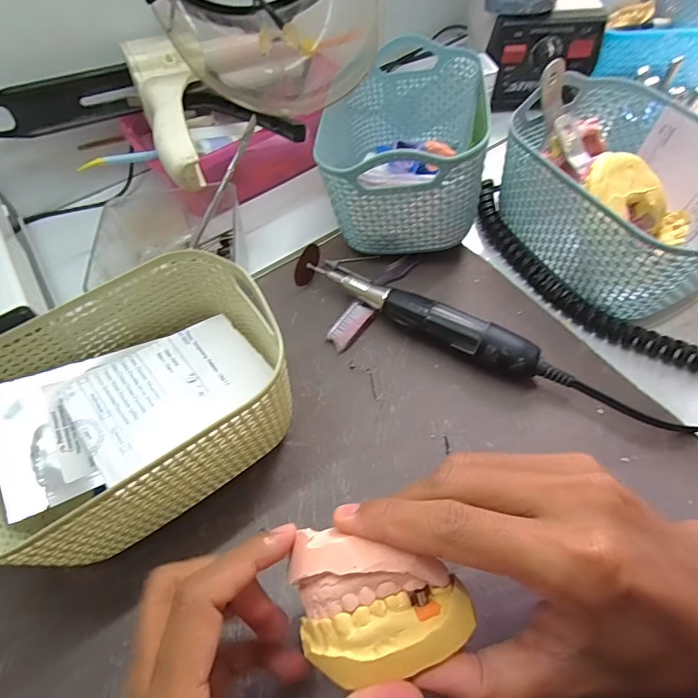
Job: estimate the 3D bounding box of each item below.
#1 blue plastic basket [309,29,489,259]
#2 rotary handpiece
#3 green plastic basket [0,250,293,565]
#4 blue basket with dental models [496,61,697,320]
[{"bbox_3d":[0.043,-0.166,0.349,0.109,0.094,0.174,4,59,6],"label":"blue plastic basket"},{"bbox_3d":[0.043,-0.029,0.308,0.179,0.027,0.036,27,64,18],"label":"rotary handpiece"},{"bbox_3d":[-0.120,0.033,0.248,0.169,0.080,0.126,-32,62,-15],"label":"green plastic basket"},{"bbox_3d":[0.191,-0.110,0.317,0.116,0.082,0.166,-23,60,-11],"label":"blue basket with dental models"}]

